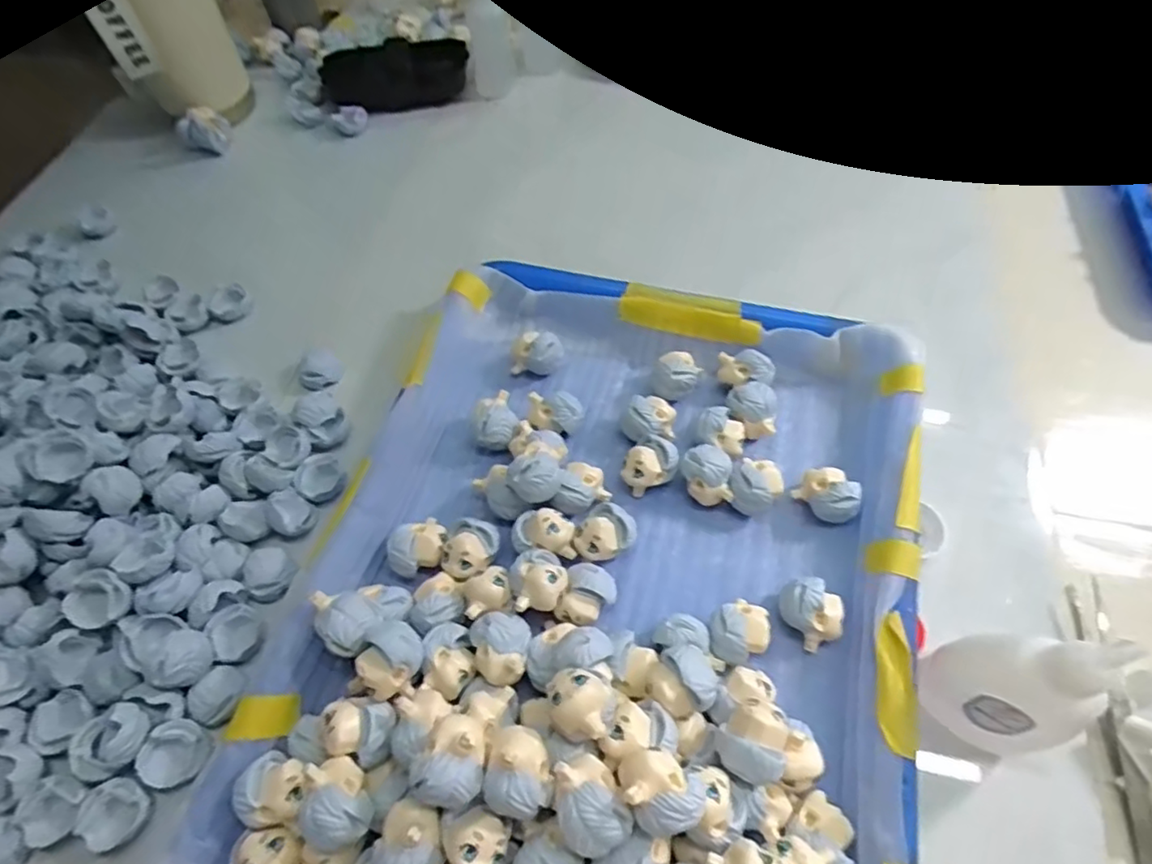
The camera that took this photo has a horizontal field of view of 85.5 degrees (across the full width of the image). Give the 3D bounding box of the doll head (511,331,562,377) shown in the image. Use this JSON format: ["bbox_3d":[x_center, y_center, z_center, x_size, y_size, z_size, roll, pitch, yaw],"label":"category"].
[{"bbox_3d":[-0.021,-0.044,0.341,0.025,0.018,0.020,7,61,7],"label":"doll head"}]

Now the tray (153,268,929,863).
[{"bbox_3d":[0.015,0.063,0.268,0.252,0.066,0.329,13,62,11],"label":"tray"}]

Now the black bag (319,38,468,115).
[{"bbox_3d":[-0.141,-0.275,0.490,0.115,0.031,0.038,-10,60,-2],"label":"black bag"}]

